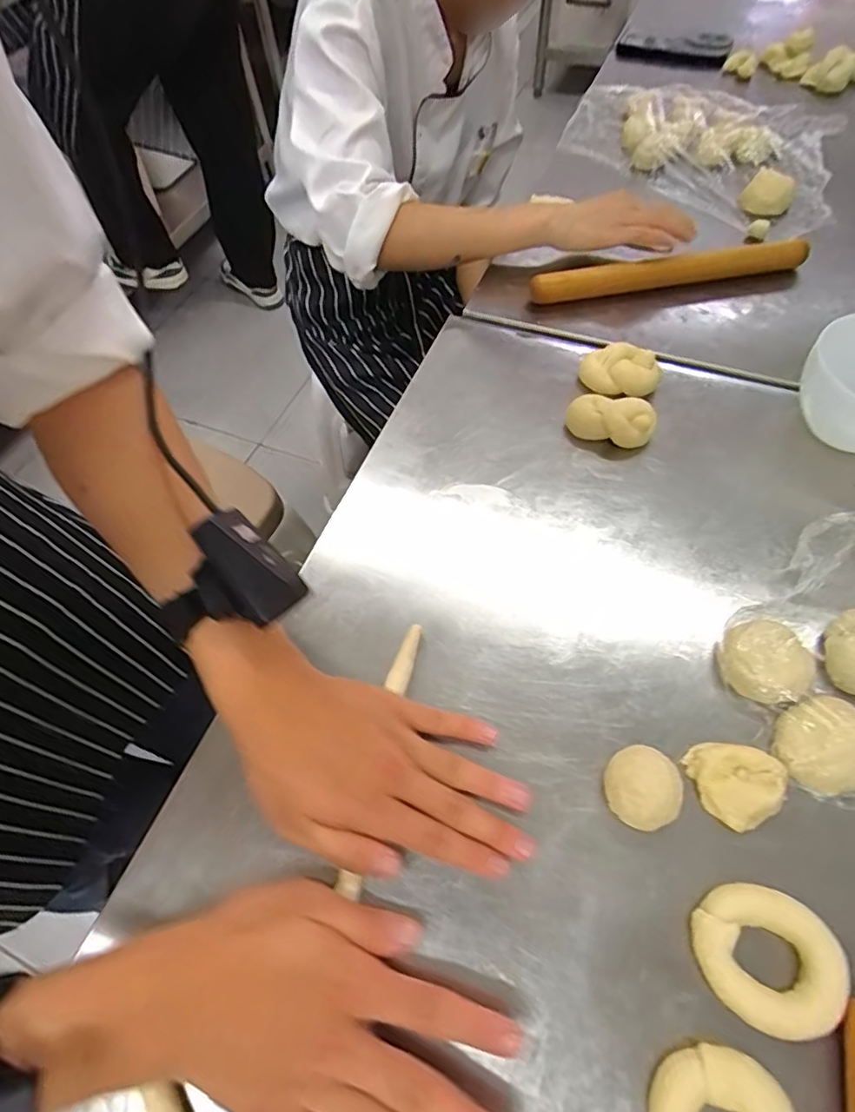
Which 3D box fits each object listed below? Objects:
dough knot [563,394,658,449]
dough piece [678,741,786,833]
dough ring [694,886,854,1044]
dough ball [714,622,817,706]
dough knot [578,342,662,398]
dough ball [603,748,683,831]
[{"bbox_3d":[0.156,-0.116,0.481,0.071,0.030,0.036,21,65,15],"label":"dough knot"},{"bbox_3d":[0.190,0.136,0.344,0.049,0.018,0.049,-2,61,3],"label":"dough piece"},{"bbox_3d":[0.181,0.215,0.302,0.074,0.020,0.062,22,65,15],"label":"dough ring"},{"bbox_3d":[0.220,0.071,0.370,0.043,0.028,0.051,-26,63,-10],"label":"dough ball"},{"bbox_3d":[0.173,-0.164,0.507,0.069,0.037,0.042,19,64,14],"label":"dough knot"},{"bbox_3d":[0.128,0.139,0.338,0.040,0.035,0.043,-2,61,3],"label":"dough ball"}]

